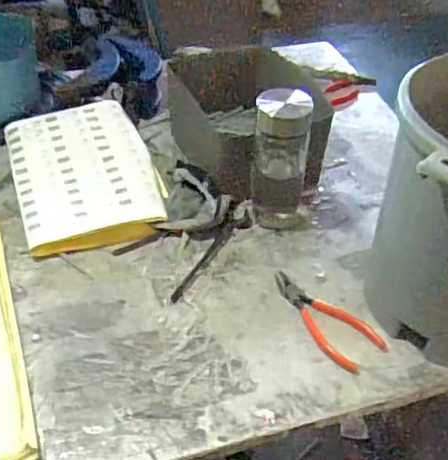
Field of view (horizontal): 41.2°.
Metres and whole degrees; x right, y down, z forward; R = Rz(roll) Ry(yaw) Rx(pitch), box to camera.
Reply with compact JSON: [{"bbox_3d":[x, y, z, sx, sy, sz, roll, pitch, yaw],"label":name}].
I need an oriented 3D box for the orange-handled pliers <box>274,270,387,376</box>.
[{"bbox_3d":[0.112,0.103,0.692,0.057,0.013,0.152,-31,52,-31],"label":"orange-handled pliers"}]

